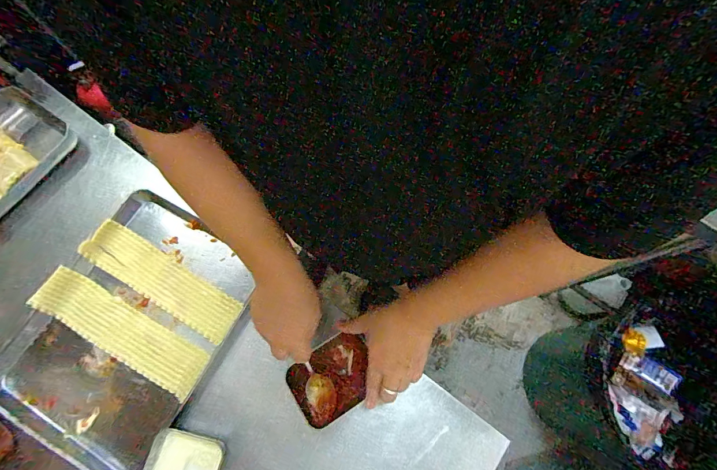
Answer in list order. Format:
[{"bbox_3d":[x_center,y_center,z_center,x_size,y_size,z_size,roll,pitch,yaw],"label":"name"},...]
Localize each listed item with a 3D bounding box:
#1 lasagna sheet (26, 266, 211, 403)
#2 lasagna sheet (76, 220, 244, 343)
[{"bbox_3d":[-0.389,0.161,0.585,0.304,0.033,0.082,28,75,9],"label":"lasagna sheet"},{"bbox_3d":[-0.340,0.078,0.619,0.292,0.040,0.075,30,76,10],"label":"lasagna sheet"}]

